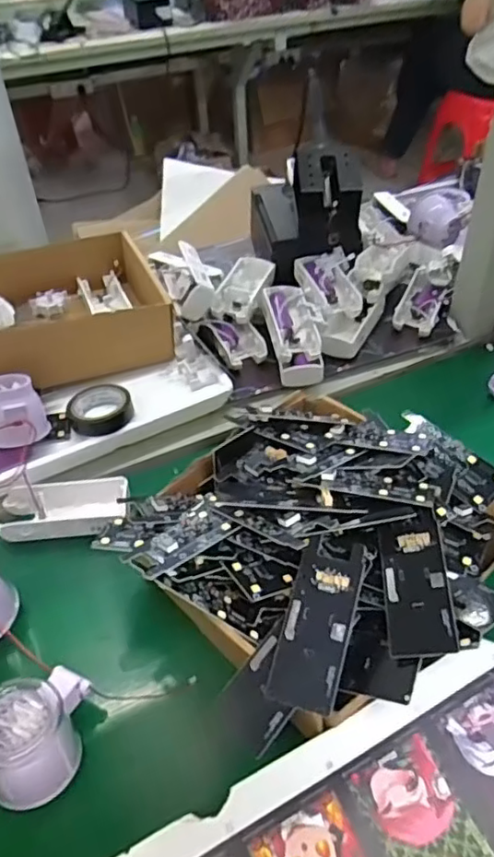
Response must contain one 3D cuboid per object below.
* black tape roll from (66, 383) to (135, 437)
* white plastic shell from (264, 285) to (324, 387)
[{"bbox_3d":[-0.140,-0.019,0.578,0.059,0.014,0.058,0,45,1],"label":"black tape roll"},{"bbox_3d":[0.051,-0.104,0.640,0.052,0.034,0.122,-8,64,-5],"label":"white plastic shell"}]

